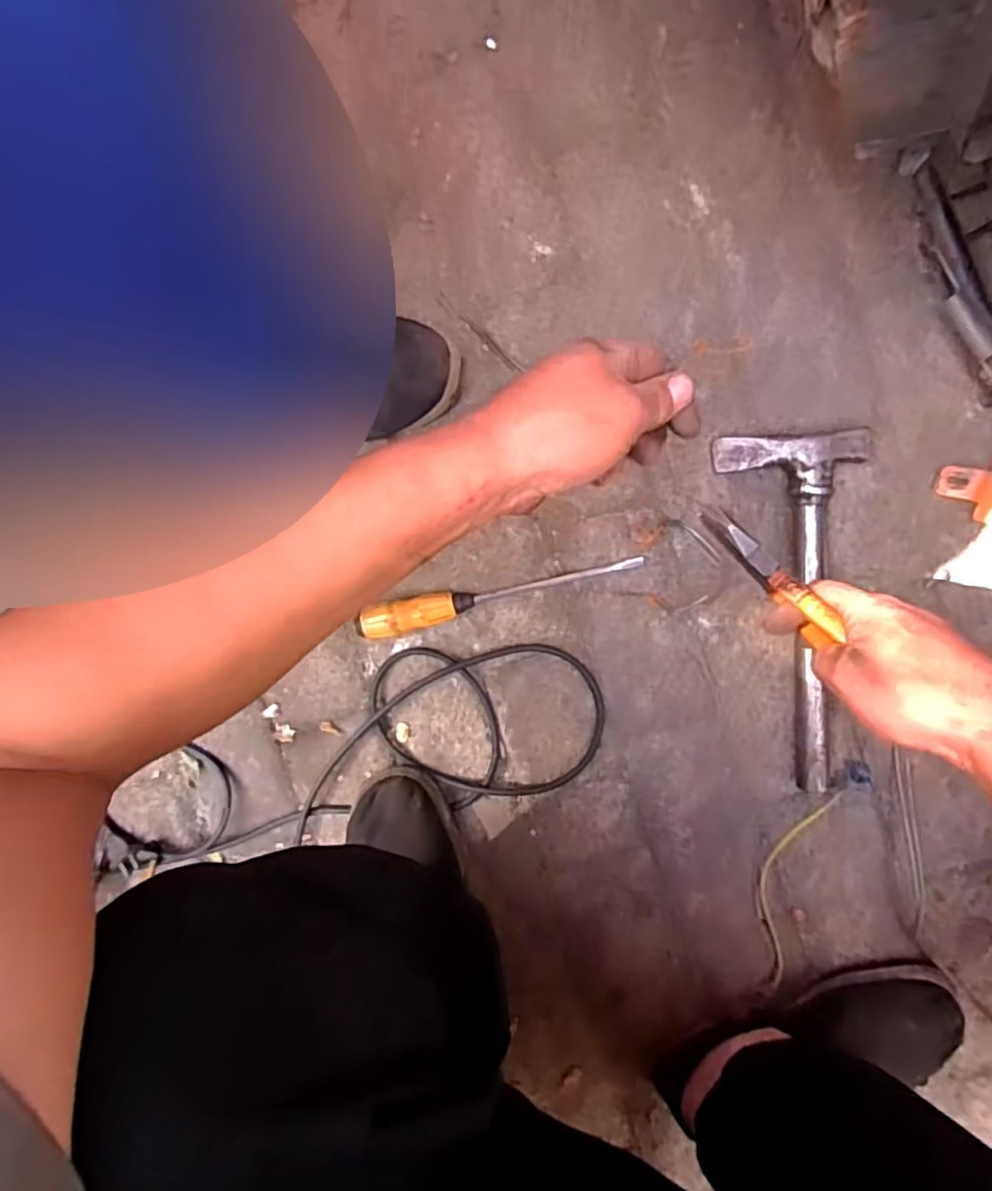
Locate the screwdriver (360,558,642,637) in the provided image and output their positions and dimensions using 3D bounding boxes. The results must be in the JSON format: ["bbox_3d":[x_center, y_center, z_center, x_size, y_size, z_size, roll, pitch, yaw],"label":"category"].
[{"bbox_3d":[0.002,-0.001,0.565,0.253,0.026,0.027,-13,93,6],"label":"screwdriver"}]

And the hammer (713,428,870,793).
[{"bbox_3d":[0.246,0.017,0.541,0.110,0.032,0.301,-1,95,5],"label":"hammer"}]

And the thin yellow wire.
[{"bbox_3d":[0.257,0.259,0.564,0.043,0.011,0.190,15,96,4],"label":"thin yellow wire"}]

